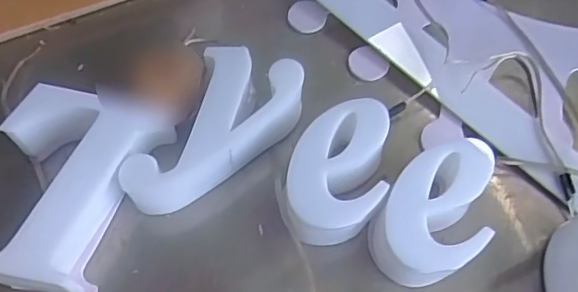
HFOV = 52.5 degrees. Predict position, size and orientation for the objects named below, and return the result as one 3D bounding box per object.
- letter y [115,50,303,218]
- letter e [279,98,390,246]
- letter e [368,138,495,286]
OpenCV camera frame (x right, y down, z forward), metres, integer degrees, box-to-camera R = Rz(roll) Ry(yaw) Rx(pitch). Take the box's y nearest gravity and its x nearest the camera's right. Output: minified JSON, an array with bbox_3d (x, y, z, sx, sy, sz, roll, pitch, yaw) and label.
[{"bbox_3d":[-0.044,-0.003,0.395,0.075,0.050,0.131,27,65,10],"label":"letter y"},{"bbox_3d":[0.033,0.019,0.389,0.065,0.045,0.101,17,64,5],"label":"letter e"},{"bbox_3d":[0.097,0.043,0.379,0.061,0.047,0.092,38,68,14],"label":"letter e"}]

